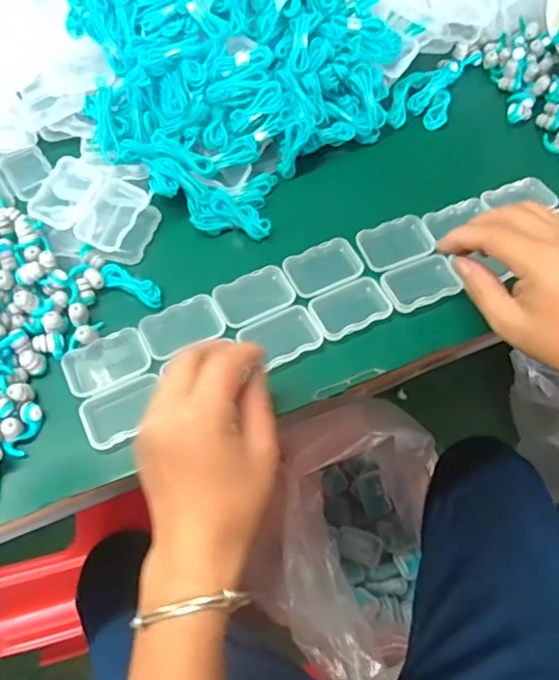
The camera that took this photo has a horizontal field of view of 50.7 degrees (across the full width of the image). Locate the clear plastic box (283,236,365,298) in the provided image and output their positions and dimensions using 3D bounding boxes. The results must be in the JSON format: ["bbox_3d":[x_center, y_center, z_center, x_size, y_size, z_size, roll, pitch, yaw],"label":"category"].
[{"bbox_3d":[0.033,-0.053,0.442,0.056,0.009,0.038,-22,64,-13],"label":"clear plastic box"}]

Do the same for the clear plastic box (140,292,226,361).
[{"bbox_3d":[-0.069,-0.007,0.420,0.055,0.017,0.033,-19,63,-11],"label":"clear plastic box"}]

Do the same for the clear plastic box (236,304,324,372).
[{"bbox_3d":[0.002,-0.002,0.413,0.053,0.007,0.035,-24,64,-14],"label":"clear plastic box"}]

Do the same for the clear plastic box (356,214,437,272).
[{"bbox_3d":[0.091,-0.073,0.451,0.056,0.017,0.042,-19,63,-11],"label":"clear plastic box"}]

